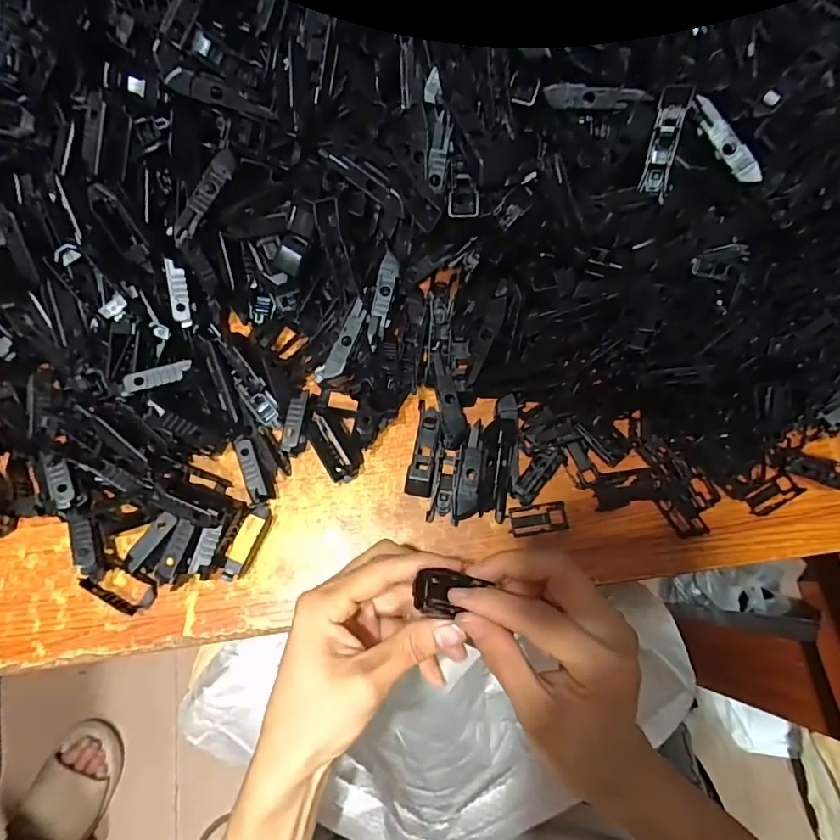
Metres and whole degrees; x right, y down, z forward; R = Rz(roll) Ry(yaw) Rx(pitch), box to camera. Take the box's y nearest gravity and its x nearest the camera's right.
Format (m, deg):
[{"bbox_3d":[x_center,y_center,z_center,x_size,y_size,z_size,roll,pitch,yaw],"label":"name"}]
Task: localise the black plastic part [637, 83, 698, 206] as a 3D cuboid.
[{"bbox_3d":[0.157,-0.177,0.319,0.017,0.015,0.065,8,106,1],"label":"black plastic part"}]

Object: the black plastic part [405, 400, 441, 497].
[{"bbox_3d":[0.003,0.019,0.347,0.018,0.015,0.068,8,73,1],"label":"black plastic part"}]

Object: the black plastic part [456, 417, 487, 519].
[{"bbox_3d":[0.036,0.035,0.341,0.018,0.017,0.064,7,73,1],"label":"black plastic part"}]

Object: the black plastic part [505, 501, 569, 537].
[{"bbox_3d":[0.082,0.068,0.337,0.041,0.008,0.019,-8,74,-4],"label":"black plastic part"}]

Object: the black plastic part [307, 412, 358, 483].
[{"bbox_3d":[-0.065,0.019,0.350,0.018,0.010,0.056,-31,76,-10],"label":"black plastic part"}]

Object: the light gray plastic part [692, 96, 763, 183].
[{"bbox_3d":[0.191,-0.173,0.309,0.007,0.013,0.062,-40,93,-10],"label":"light gray plastic part"}]

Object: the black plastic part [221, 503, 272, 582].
[{"bbox_3d":[-0.117,0.082,0.333,0.019,0.005,0.054,22,74,5],"label":"black plastic part"}]

